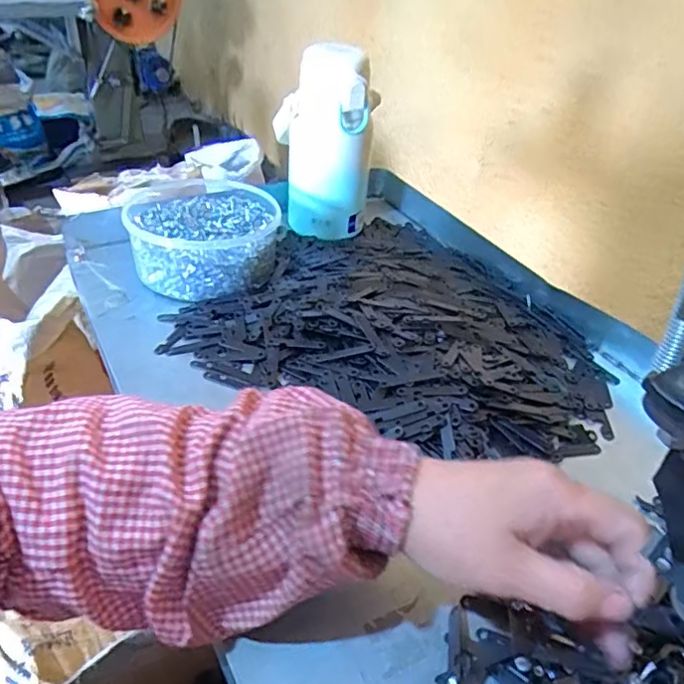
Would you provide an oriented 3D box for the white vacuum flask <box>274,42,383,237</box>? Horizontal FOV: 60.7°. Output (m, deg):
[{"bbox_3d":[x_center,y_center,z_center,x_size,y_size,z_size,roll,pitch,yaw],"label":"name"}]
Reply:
[{"bbox_3d":[-0.019,-0.227,0.649,0.102,0.187,0.087,1,38,-4],"label":"white vacuum flask"}]

